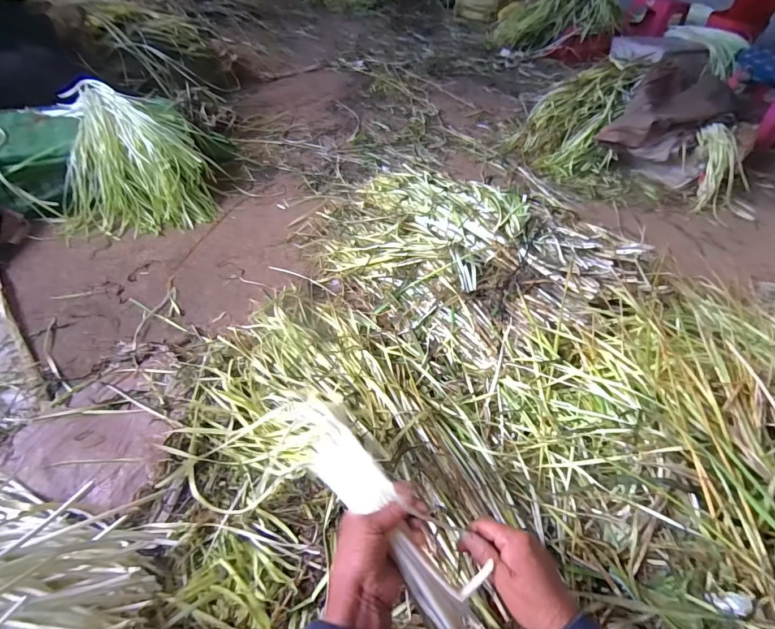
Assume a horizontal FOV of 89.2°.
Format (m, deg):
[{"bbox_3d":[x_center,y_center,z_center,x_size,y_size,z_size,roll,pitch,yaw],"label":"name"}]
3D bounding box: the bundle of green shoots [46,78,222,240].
[{"bbox_3d":[-0.716,-0.451,1.124,0.358,0.228,0.445,-13,51,-15],"label":"bundle of green shoots"}]

